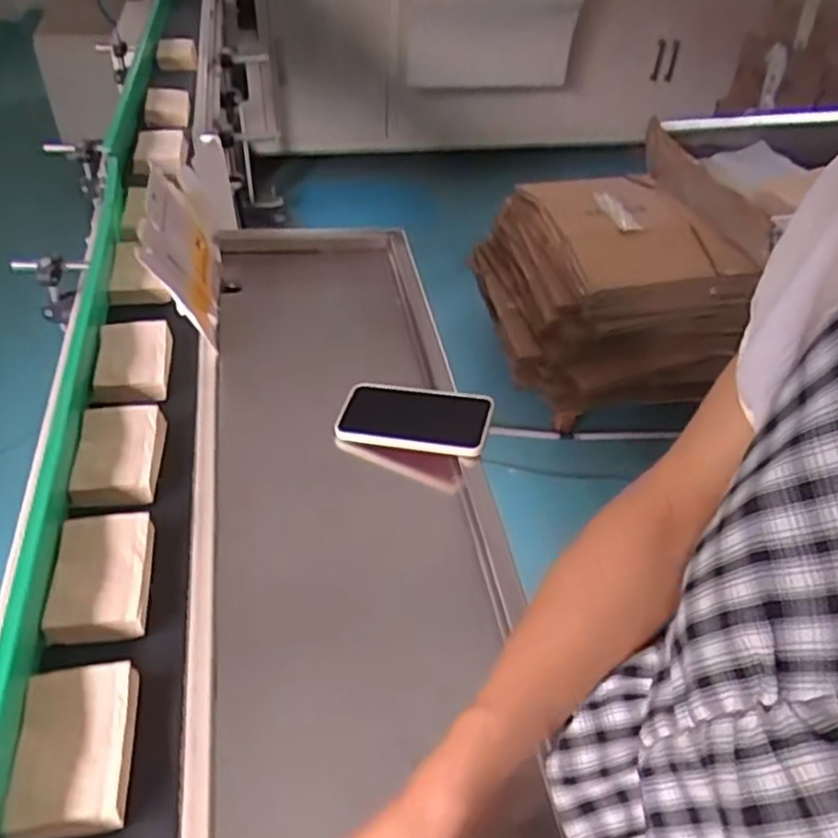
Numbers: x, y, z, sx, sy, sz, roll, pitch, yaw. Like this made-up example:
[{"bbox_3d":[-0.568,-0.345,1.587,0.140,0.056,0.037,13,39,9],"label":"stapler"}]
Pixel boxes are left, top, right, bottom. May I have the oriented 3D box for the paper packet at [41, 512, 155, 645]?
[{"bbox_3d":[-0.254,0.124,0.580,0.074,0.029,0.105,-6,45,-11],"label":"paper packet"}]

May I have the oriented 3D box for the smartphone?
[{"bbox_3d":[-0.005,-0.004,0.750,0.158,0.013,0.083,5,49,14],"label":"smartphone"}]

